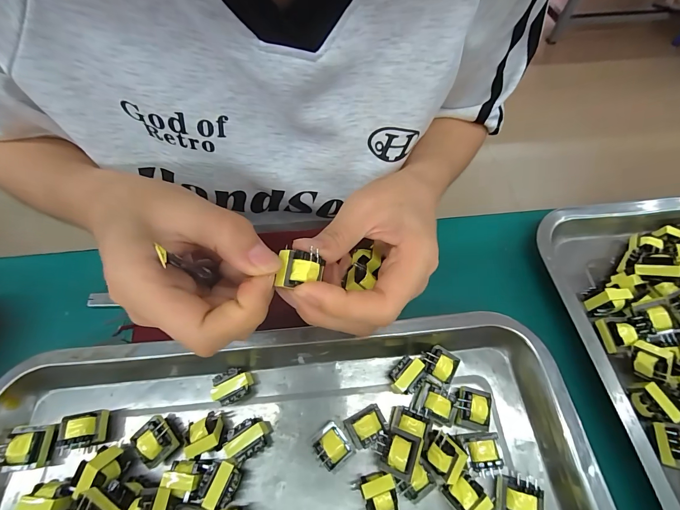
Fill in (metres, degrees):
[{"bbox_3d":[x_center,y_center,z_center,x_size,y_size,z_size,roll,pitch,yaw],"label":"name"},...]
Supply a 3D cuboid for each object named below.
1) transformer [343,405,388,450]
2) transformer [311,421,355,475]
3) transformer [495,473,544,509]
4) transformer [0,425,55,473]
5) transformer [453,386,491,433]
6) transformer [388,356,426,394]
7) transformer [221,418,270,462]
[{"bbox_3d":[0.018,0.115,0.214,0.024,0.019,0.021,-23,62,-12],"label":"transformer"},{"bbox_3d":[-0.005,0.126,0.211,0.020,0.024,0.024,-37,66,-19],"label":"transformer"},{"bbox_3d":[0.108,0.147,0.195,0.023,0.015,0.022,11,61,7],"label":"transformer"},{"bbox_3d":[-0.200,0.123,0.206,0.020,0.023,0.024,-5,60,-2],"label":"transformer"},{"bbox_3d":[0.089,0.105,0.220,0.021,0.020,0.025,11,61,7],"label":"transformer"},{"bbox_3d":[0.046,0.086,0.228,0.027,0.018,0.019,-37,66,-19],"label":"transformer"},{"bbox_3d":[-0.059,0.121,0.212,0.029,0.025,0.019,-29,64,-15],"label":"transformer"}]

